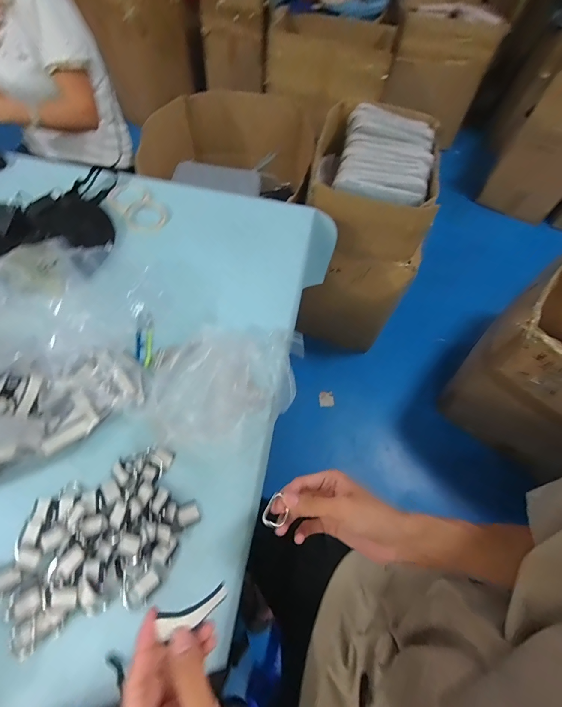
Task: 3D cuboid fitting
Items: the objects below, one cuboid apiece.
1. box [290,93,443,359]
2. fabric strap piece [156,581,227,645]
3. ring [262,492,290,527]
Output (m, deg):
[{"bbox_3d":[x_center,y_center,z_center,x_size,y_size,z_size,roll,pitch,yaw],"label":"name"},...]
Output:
[{"bbox_3d":[0.301,-0.471,1.331,0.410,0.649,0.652,15,58,4],"label":"box"},{"bbox_3d":[-0.072,0.215,0.276,0.058,0.007,0.018,-6,56,-34],"label":"fabric strap piece"},{"bbox_3d":[-0.005,0.173,0.362,0.024,0.009,0.034,27,60,12],"label":"ring"}]

